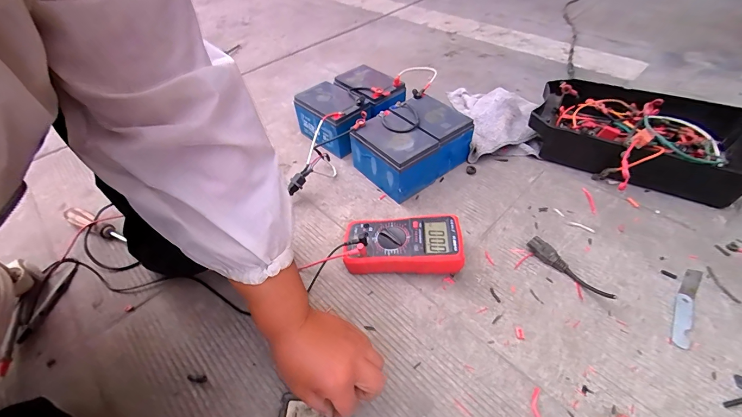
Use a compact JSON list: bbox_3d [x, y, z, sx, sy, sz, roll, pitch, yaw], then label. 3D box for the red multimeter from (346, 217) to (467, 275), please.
[{"bbox_3d":[0.049,0.060,0.535,0.185,0.053,0.094,1,47,5],"label":"red multimeter"}]

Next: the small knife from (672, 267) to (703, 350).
[{"bbox_3d":[0.448,0.137,0.469,0.023,0.004,0.143,29,55,27],"label":"small knife"}]

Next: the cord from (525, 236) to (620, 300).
[{"bbox_3d":[0.303,0.090,0.507,0.024,0.028,0.133,-30,52,-22],"label":"cord"}]

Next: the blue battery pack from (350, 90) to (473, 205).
[{"bbox_3d":[0.081,-0.134,0.671,0.203,0.097,0.151,-32,53,-24],"label":"blue battery pack"}]

